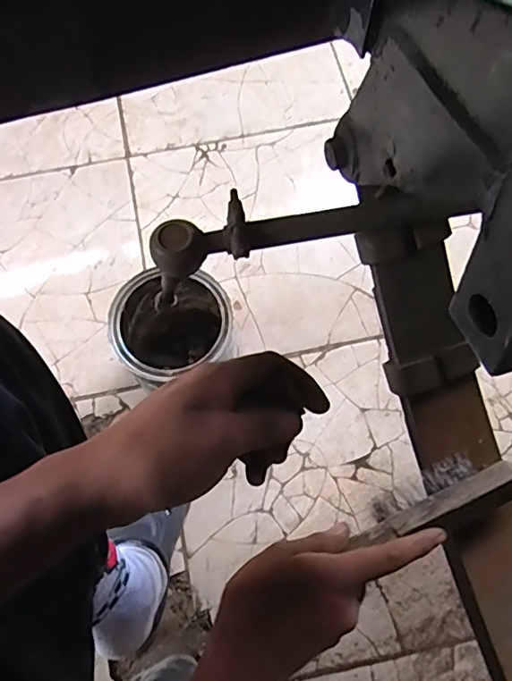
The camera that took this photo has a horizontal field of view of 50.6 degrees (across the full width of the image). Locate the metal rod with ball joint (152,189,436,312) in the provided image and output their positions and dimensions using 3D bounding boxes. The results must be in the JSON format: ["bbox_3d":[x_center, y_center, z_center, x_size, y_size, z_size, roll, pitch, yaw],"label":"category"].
[{"bbox_3d":[0.025,-0.082,0.436,0.225,0.076,0.042,-13,70,-4],"label":"metal rod with ball joint"}]

